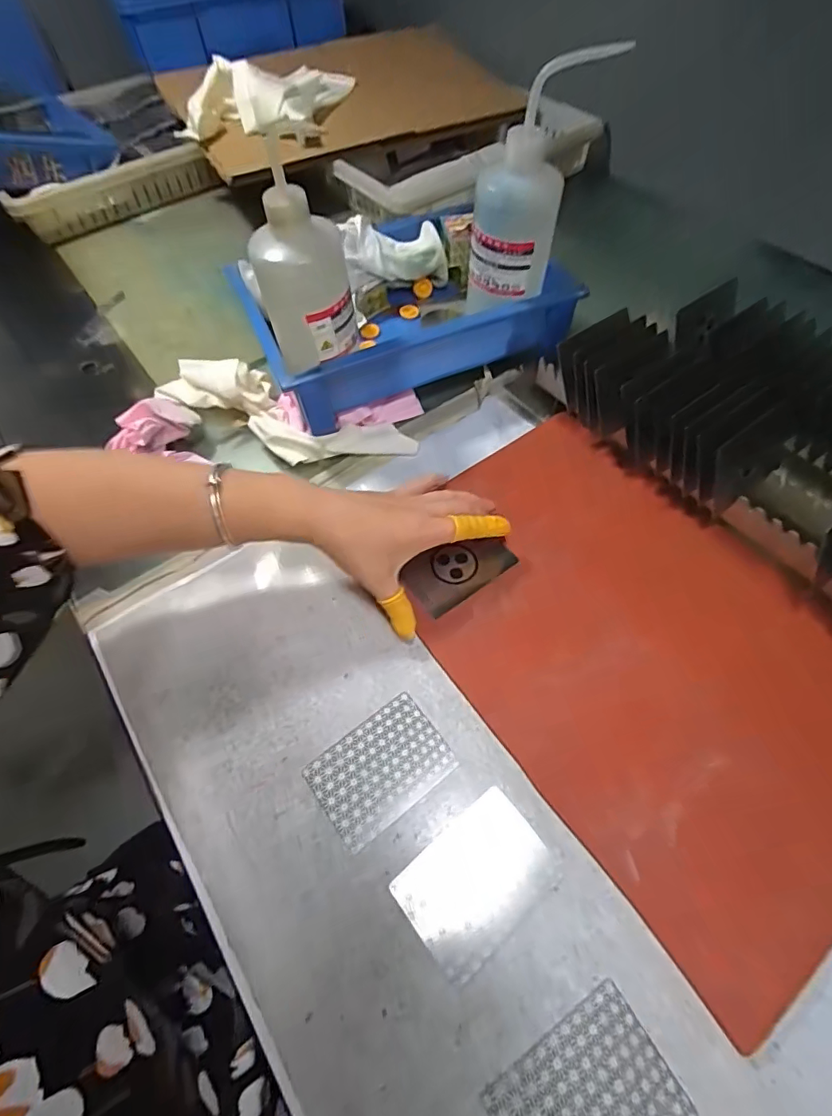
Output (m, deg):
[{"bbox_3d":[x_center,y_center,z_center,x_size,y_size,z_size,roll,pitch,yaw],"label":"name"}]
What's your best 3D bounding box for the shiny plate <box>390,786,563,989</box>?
[{"bbox_3d":[0.037,0.191,0.297,0.088,0.004,0.063,-35,63,-18],"label":"shiny plate"}]

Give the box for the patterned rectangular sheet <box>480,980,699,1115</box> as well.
[{"bbox_3d":[0.086,0.270,0.245,0.087,0.004,0.061,-28,61,-15],"label":"patterned rectangular sheet"}]

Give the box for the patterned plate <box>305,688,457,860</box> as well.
[{"bbox_3d":[-0.023,0.139,0.332,0.087,0.004,0.062,-33,62,-17],"label":"patterned plate"}]

